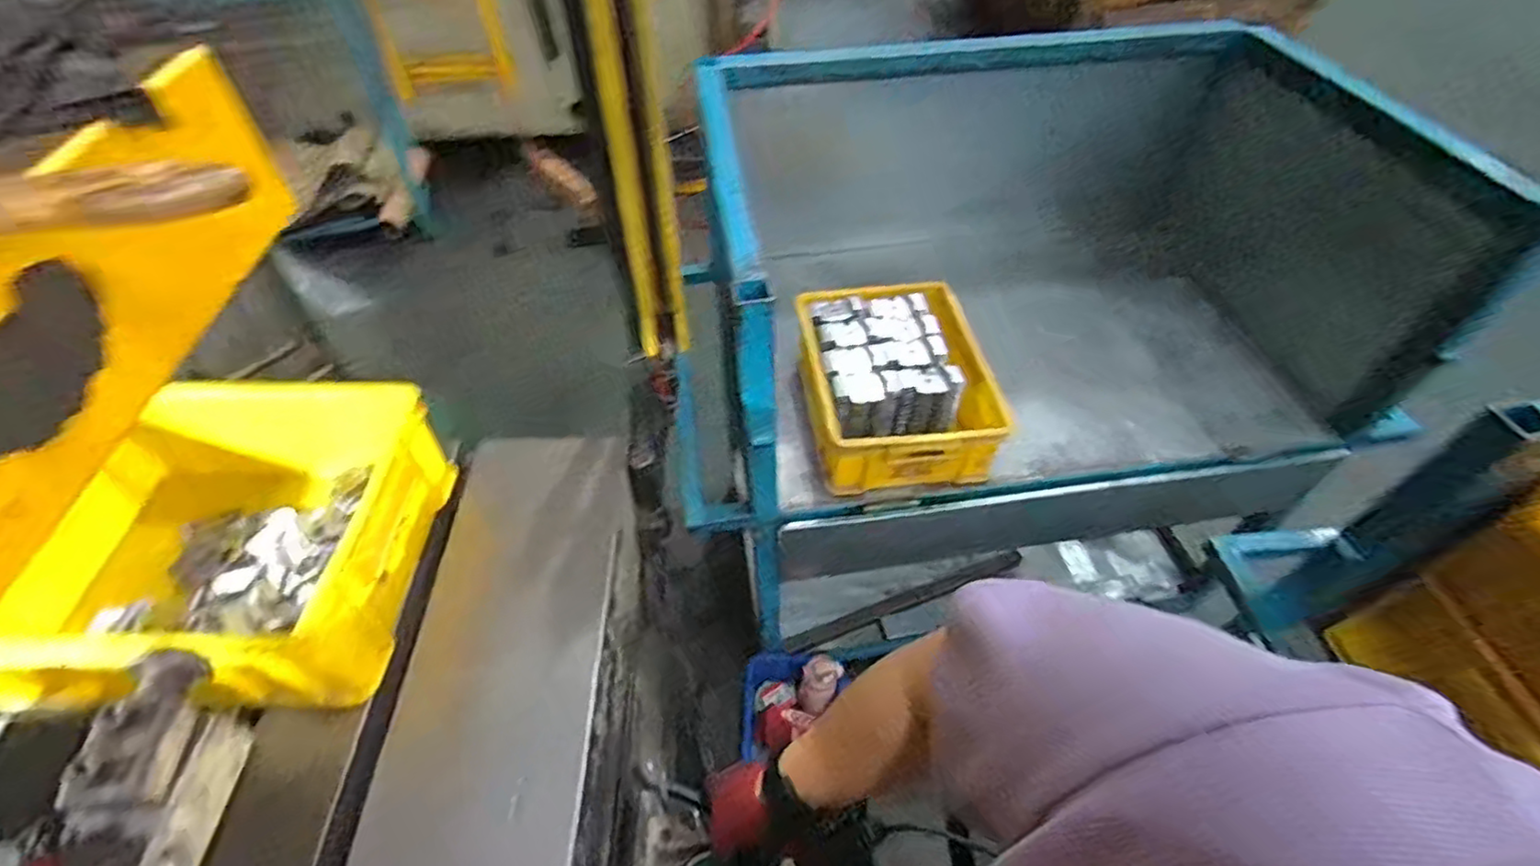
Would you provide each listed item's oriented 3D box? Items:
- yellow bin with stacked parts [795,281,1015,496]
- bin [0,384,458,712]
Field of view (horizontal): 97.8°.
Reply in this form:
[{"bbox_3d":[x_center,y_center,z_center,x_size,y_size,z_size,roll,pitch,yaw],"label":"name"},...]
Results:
[{"bbox_3d":[0.189,-0.078,1.073,0.272,0.135,0.346,-6,51,-5],"label":"yellow bin with stacked parts"},{"bbox_3d":[-0.491,0.099,0.606,0.332,0.137,0.258,0,51,0],"label":"bin"}]

